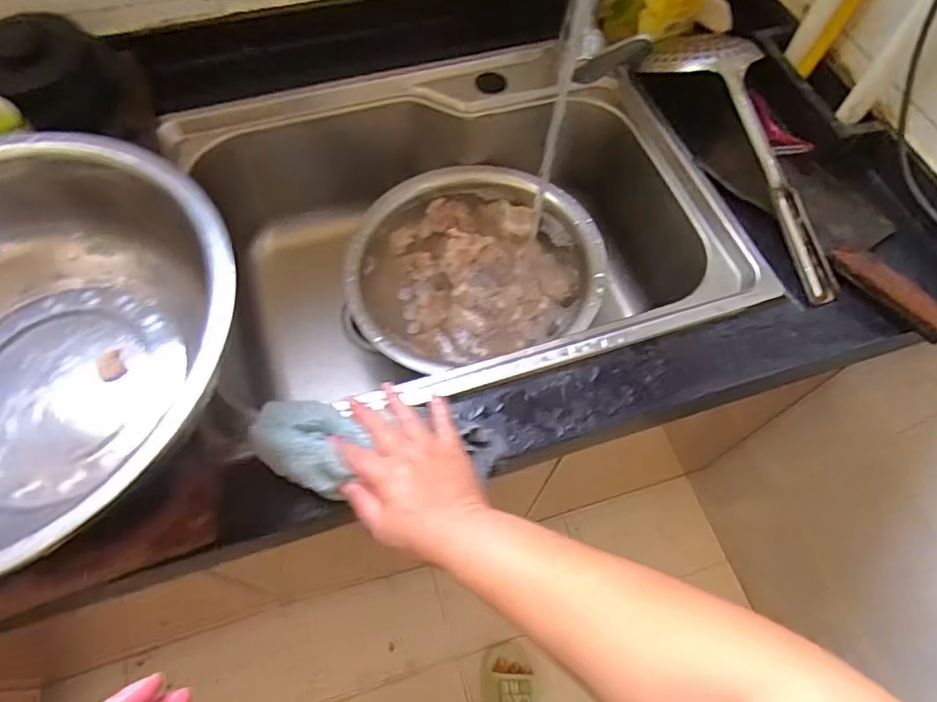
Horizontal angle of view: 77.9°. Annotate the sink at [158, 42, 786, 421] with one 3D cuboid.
[{"bbox_3d":[-0.011,-0.115,0.703,0.551,0.215,0.412,-13,63,-8],"label":"sink"}]

